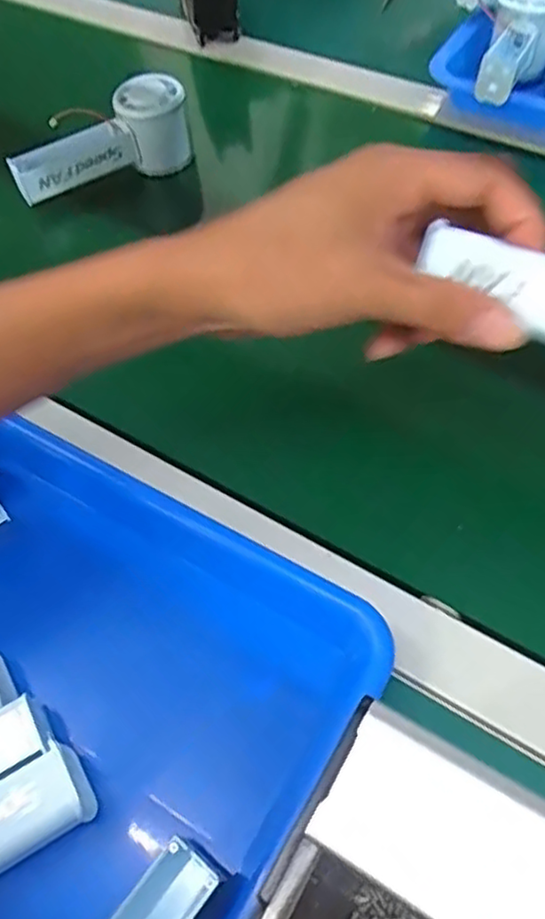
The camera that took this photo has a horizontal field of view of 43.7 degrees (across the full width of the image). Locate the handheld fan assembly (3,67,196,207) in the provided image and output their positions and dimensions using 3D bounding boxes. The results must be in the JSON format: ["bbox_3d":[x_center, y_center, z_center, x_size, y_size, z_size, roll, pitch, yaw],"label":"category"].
[{"bbox_3d":[-0.141,-0.258,0.558,0.147,0.062,0.049,-26,59,-12],"label":"handheld fan assembly"}]

